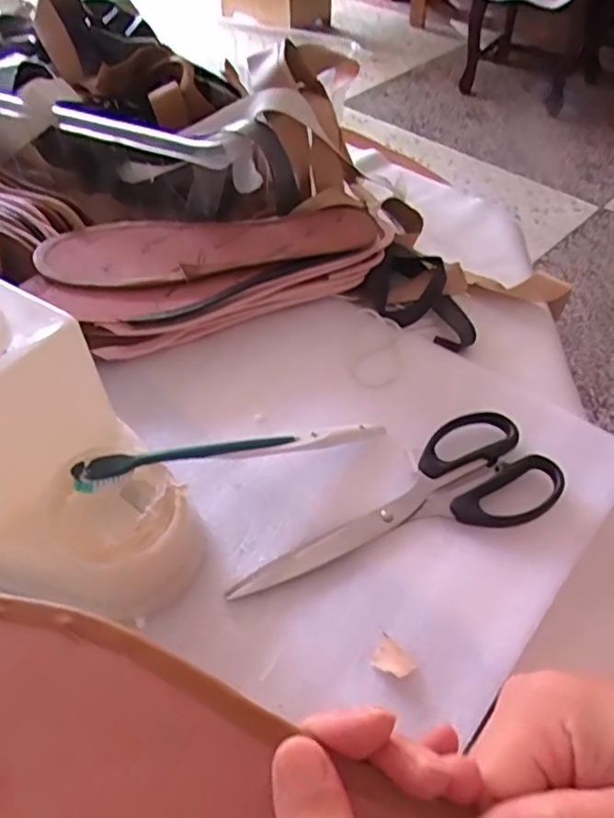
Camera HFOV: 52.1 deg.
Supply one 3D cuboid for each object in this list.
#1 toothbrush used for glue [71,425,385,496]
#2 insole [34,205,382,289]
[{"bbox_3d":[-0.036,0.024,0.360,0.184,0.012,0.013,-7,47,-26],"label":"toothbrush used for glue"},{"bbox_3d":[-0.072,-0.124,0.480,0.253,0.013,0.078,-5,49,-5],"label":"insole"}]

